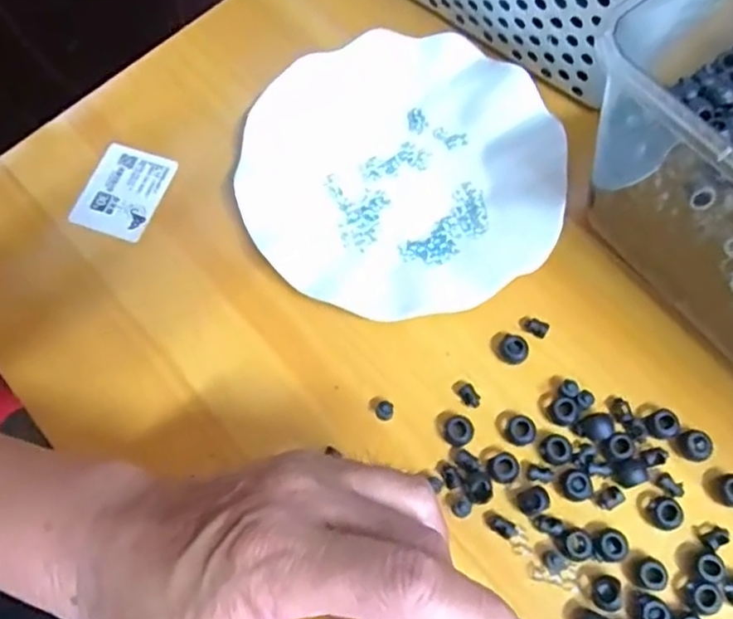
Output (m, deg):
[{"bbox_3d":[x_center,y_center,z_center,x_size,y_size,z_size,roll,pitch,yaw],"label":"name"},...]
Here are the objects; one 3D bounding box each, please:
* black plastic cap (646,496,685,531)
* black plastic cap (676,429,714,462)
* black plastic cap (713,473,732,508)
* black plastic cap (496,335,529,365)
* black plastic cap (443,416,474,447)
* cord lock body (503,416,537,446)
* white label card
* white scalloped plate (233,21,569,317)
[{"bbox_3d":[0.144,0.098,0.315,0.013,0.011,0.015,-37,72,-11],"label":"black plastic cap"},{"bbox_3d":[0.164,0.068,0.327,0.016,0.007,0.014,12,70,7],"label":"black plastic cap"},{"bbox_3d":[0.177,0.088,0.316,0.013,0.010,0.014,-1,69,2],"label":"black plastic cap"},{"bbox_3d":[0.078,0.021,0.350,0.016,0.009,0.016,-1,69,2],"label":"black plastic cap"},{"bbox_3d":[0.047,0.062,0.336,0.015,0.006,0.015,-1,69,2],"label":"black plastic cap"},{"bbox_3d":[0.079,0.062,0.336,0.015,0.009,0.014,-1,69,2],"label":"cord lock body"},{"bbox_3d":[-0.151,-0.073,0.409,0.047,0.004,0.061,18,70,5],"label":"white label card"},{"bbox_3d":[0.019,-0.080,0.382,0.176,0.021,0.175,-1,69,2],"label":"white scalloped plate"}]

